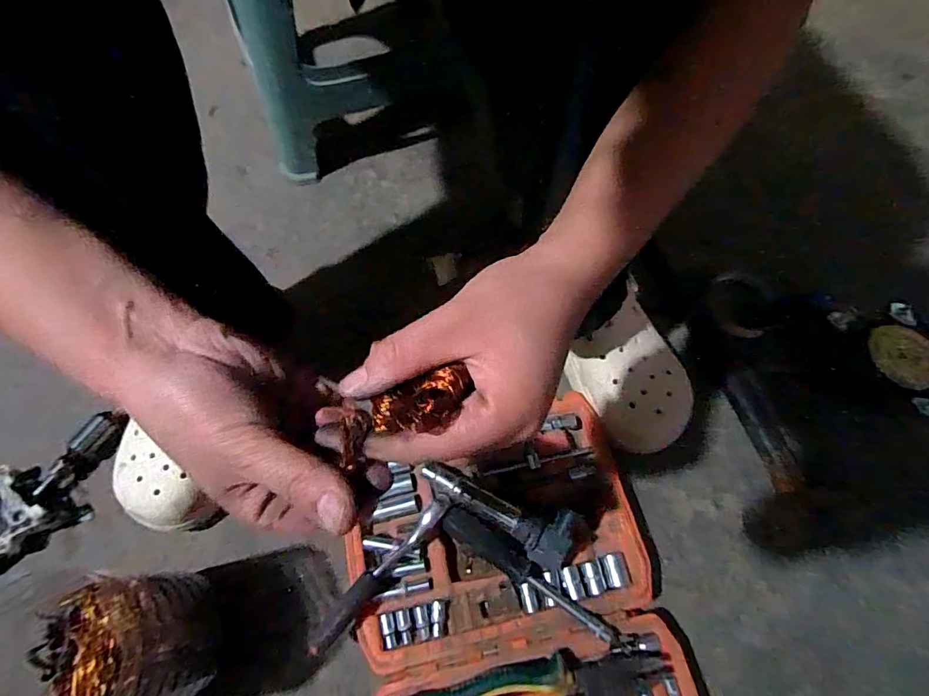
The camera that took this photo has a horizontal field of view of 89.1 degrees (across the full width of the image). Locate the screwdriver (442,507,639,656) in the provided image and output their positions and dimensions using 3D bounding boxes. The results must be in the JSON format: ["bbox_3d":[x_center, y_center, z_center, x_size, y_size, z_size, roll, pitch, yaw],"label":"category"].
[{"bbox_3d":[0.059,0.190,0.389,0.177,0.024,0.027,33,69,15],"label":"screwdriver"}]

